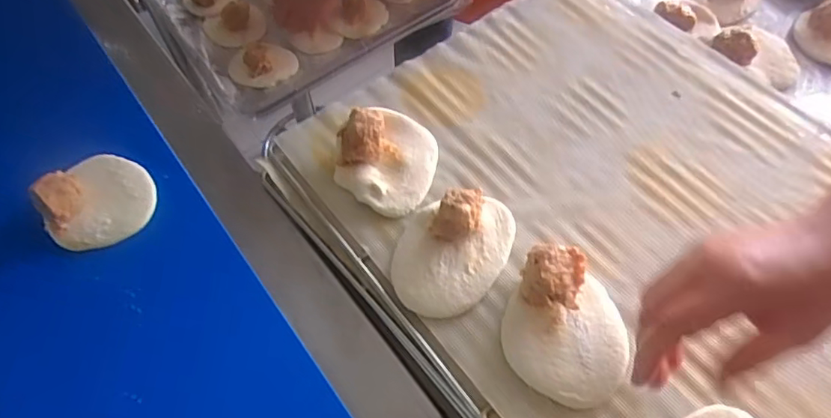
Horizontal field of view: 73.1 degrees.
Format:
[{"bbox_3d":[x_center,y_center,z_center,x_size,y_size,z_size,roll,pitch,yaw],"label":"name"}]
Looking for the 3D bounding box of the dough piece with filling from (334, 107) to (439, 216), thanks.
[{"bbox_3d":[-0.020,-0.049,0.474,0.087,0.037,0.093,-1,58,2],"label":"dough piece with filling"}]

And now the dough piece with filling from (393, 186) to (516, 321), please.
[{"bbox_3d":[0.028,0.023,0.425,0.078,0.035,0.113,28,63,19],"label":"dough piece with filling"}]

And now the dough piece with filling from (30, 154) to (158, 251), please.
[{"bbox_3d":[-0.273,-0.016,0.468,0.094,0.040,0.087,-1,58,2],"label":"dough piece with filling"}]

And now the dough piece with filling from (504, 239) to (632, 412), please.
[{"bbox_3d":[0.107,0.079,0.387,0.085,0.036,0.096,20,61,15],"label":"dough piece with filling"}]

